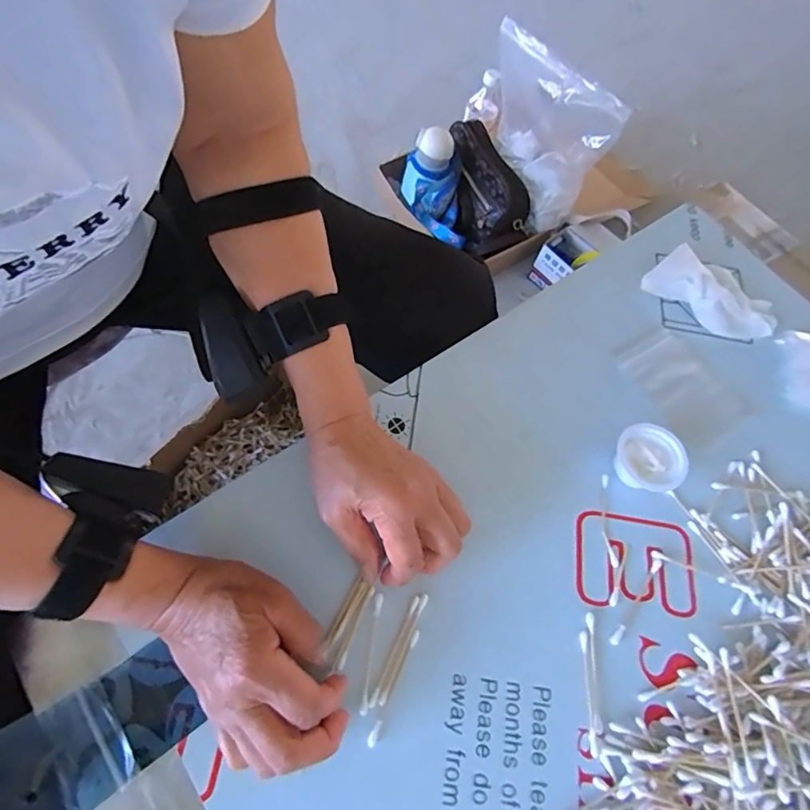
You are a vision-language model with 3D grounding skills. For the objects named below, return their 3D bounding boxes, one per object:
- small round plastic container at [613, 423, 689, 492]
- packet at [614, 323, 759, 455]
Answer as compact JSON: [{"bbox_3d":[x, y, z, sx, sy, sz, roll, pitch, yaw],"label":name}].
[{"bbox_3d":[0.195,0.043,0.398,0.045,0.029,0.053,-33,74,-20],"label":"small round plastic container"},{"bbox_3d":[0.248,-0.019,0.448,0.075,0.006,0.110,-26,72,-18],"label":"packet"}]

